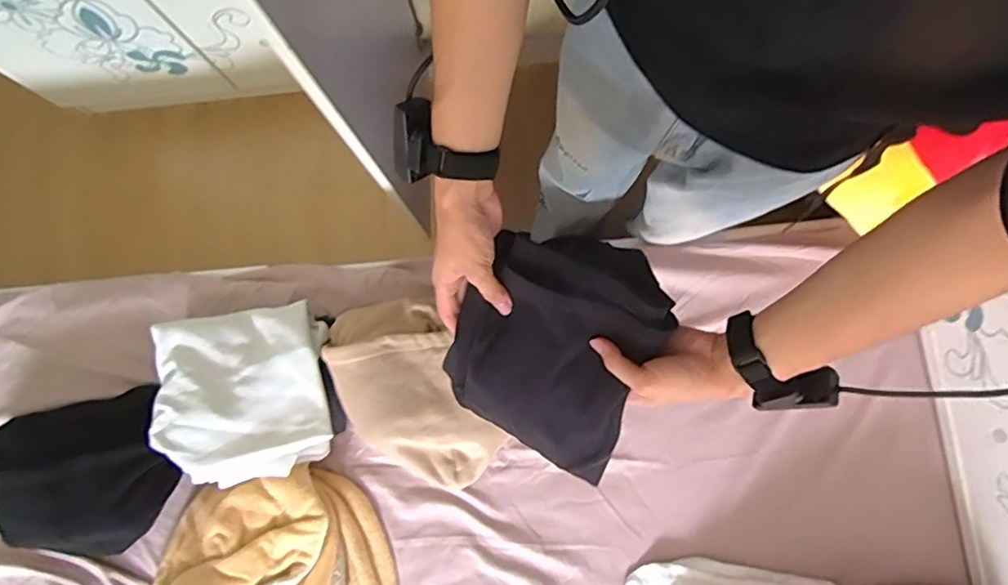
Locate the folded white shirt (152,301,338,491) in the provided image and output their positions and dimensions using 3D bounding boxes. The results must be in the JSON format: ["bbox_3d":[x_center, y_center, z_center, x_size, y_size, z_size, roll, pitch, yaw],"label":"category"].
[{"bbox_3d":[-0.379,0.143,0.847,0.231,0.071,0.249,-9,81,2],"label":"folded white shirt"}]

